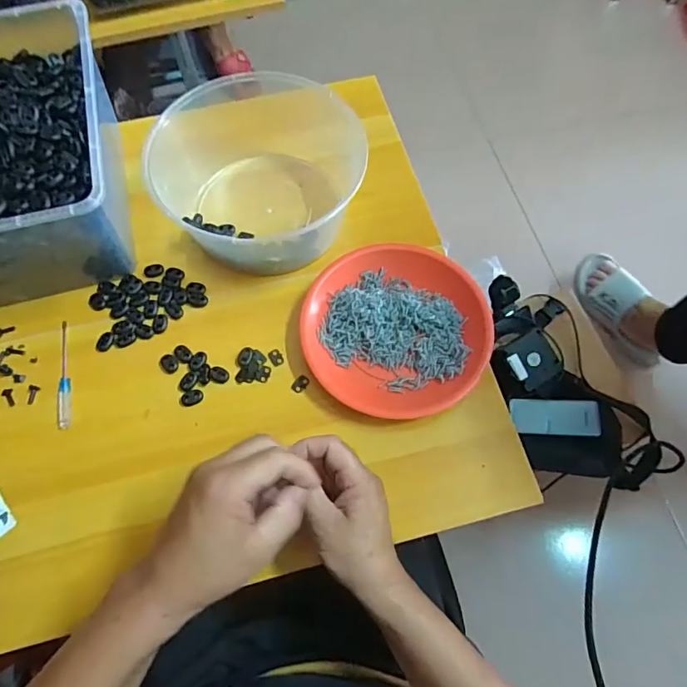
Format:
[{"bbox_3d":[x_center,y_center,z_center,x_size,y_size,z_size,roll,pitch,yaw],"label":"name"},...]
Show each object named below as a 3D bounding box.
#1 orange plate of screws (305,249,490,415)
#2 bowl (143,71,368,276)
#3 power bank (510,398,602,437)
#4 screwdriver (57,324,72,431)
[{"bbox_3d":[0.054,-0.017,0.512,0.181,0.031,0.188,0,67,0],"label":"orange plate of screws"},{"bbox_3d":[-0.098,-0.189,0.549,0.197,0.094,0.200,0,67,0],"label":"bowl"},{"bbox_3d":[0.313,0.108,0.715,0.124,0.017,0.051,5,67,2],"label":"power bank"},{"bbox_3d":[-0.289,0.029,0.502,0.011,0.010,0.119,-14,68,-6],"label":"screwdriver"}]

